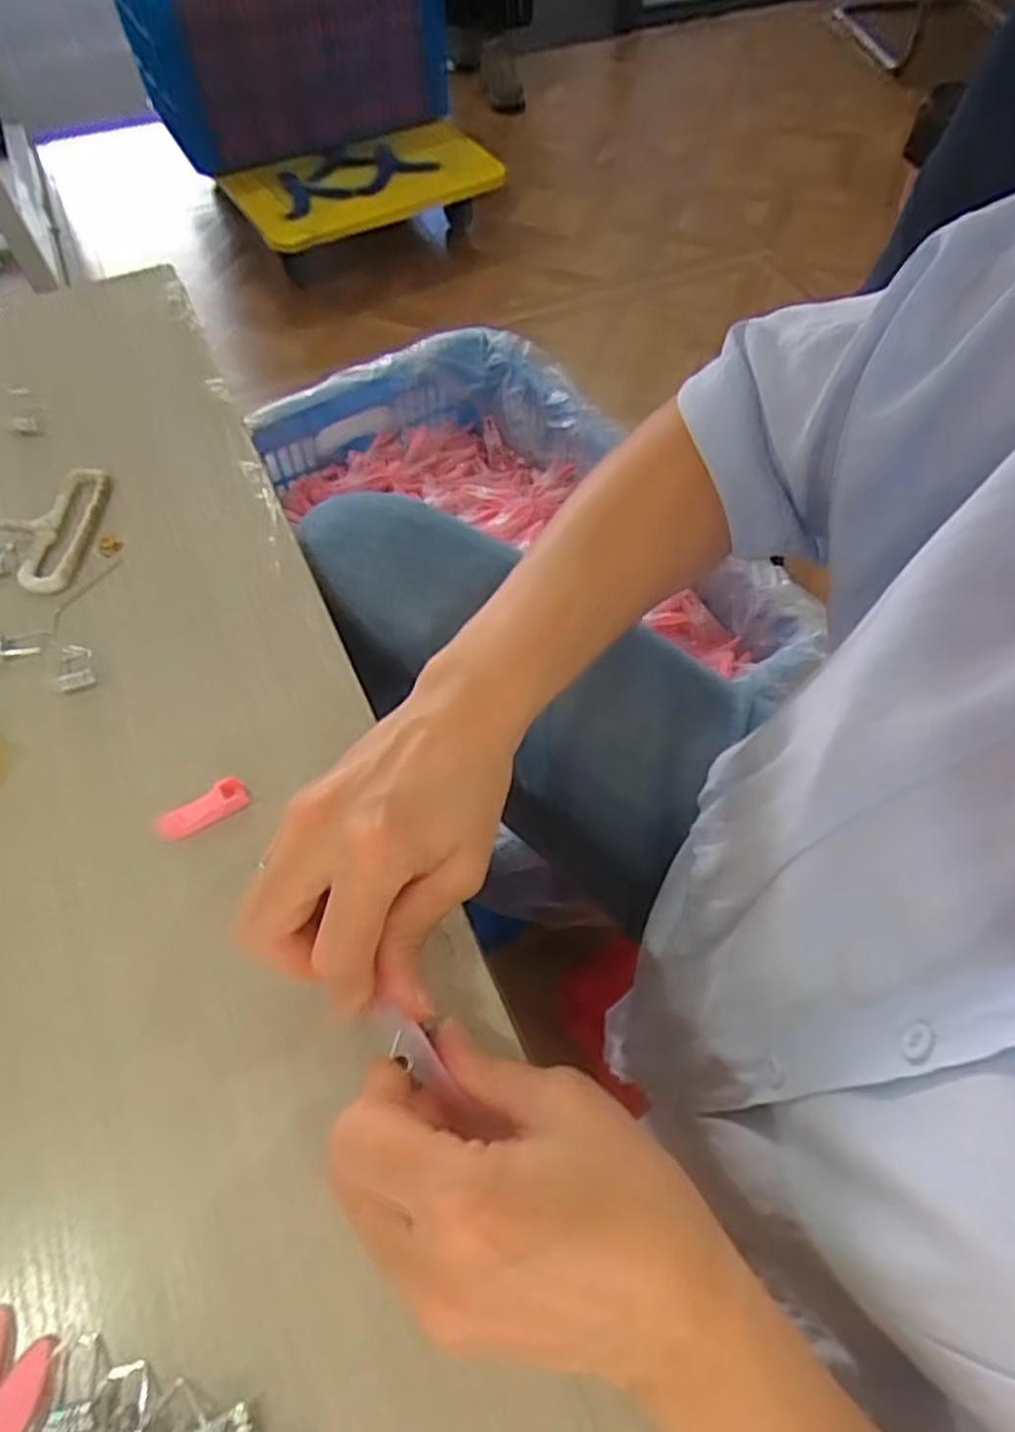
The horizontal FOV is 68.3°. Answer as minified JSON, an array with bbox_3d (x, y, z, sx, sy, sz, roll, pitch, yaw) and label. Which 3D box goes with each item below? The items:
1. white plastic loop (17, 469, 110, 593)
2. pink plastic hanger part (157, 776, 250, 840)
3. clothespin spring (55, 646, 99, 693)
[{"bbox_3d":[-0.234,-0.100,0.397,0.029,0.006,0.083,5,60,2],"label":"white plastic loop"},{"bbox_3d":[-0.128,0.040,0.314,0.037,0.009,0.016,-24,63,-14],"label":"pink plastic hanger part"},{"bbox_3d":[-0.206,-0.024,0.354,0.017,0.004,0.028,-20,62,-12],"label":"clothespin spring"}]

